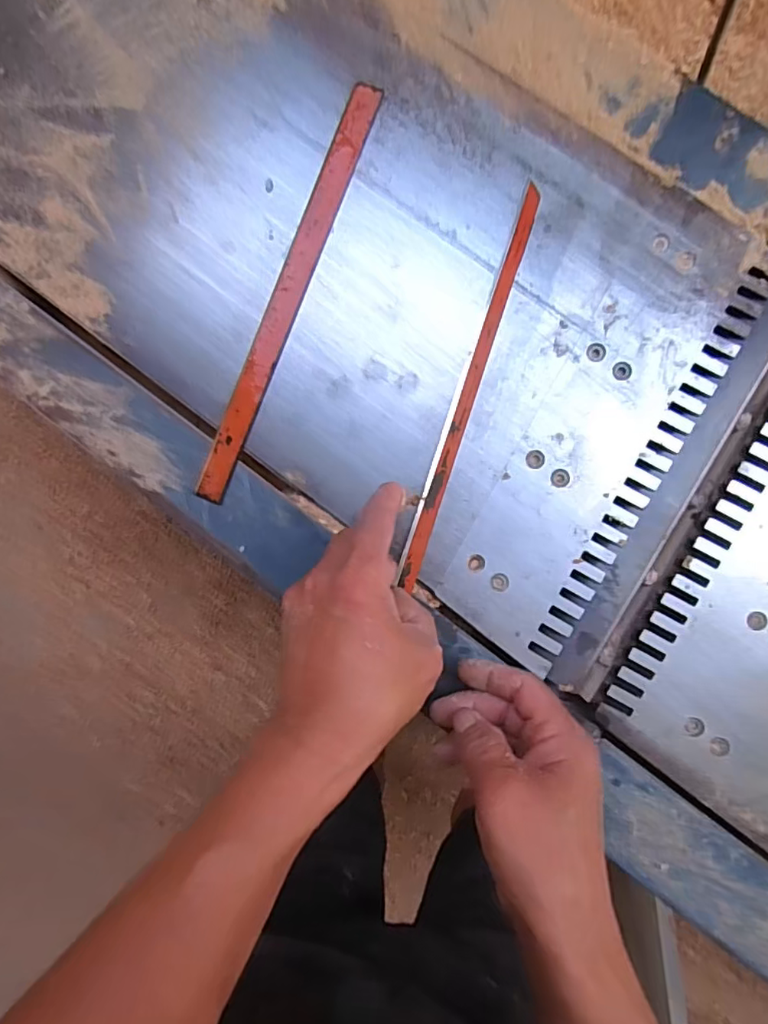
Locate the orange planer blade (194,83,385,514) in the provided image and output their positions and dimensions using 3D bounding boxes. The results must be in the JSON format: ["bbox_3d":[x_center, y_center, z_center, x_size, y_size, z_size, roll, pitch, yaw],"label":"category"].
[{"bbox_3d":[-0.069,-0.151,0.387,0.023,0.004,0.303,22,93,6],"label":"orange planer blade"}]

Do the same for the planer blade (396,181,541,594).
[{"bbox_3d":[0.056,-0.080,0.362,0.005,0.027,0.265,19,93,37],"label":"planer blade"}]

